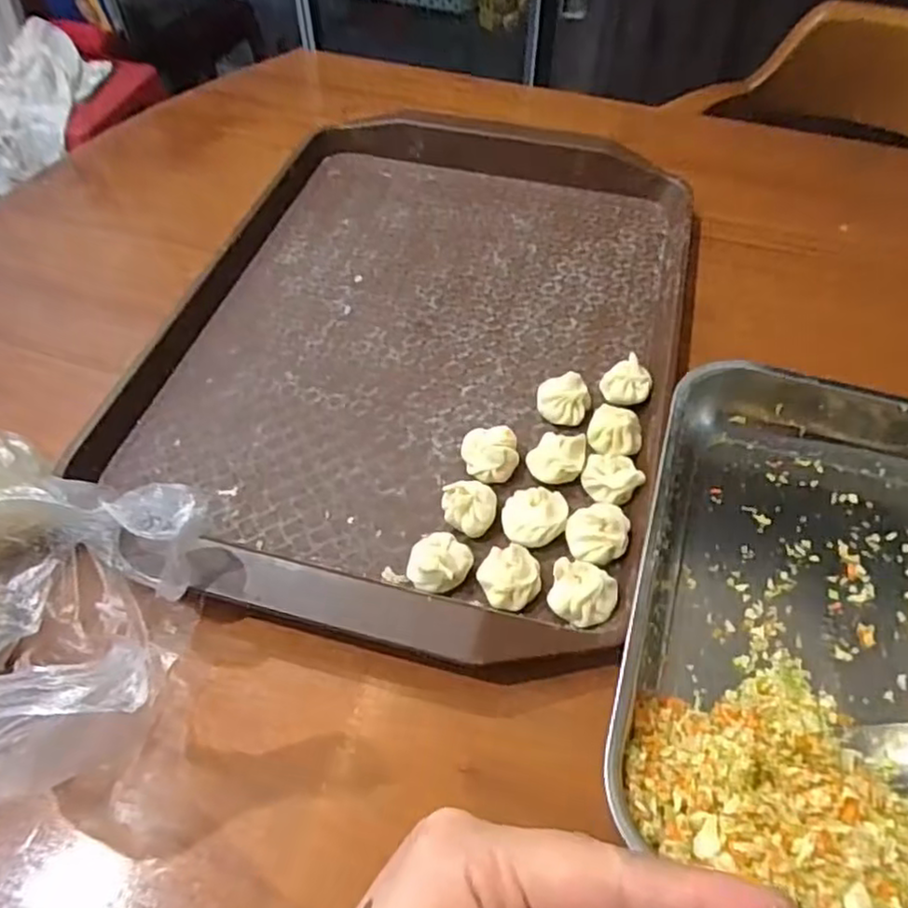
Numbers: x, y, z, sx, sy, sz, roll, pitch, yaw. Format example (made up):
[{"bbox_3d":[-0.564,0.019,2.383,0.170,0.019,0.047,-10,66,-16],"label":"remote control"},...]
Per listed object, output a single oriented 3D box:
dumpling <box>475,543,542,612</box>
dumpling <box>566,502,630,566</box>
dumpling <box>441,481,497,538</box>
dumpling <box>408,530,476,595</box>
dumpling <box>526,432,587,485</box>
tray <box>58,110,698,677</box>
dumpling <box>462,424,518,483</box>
[{"bbox_3d":[0.026,0.058,0.315,0.028,0.018,0.028,7,54,5],"label":"dumpling"},{"bbox_3d":[0.071,0.039,0.330,0.028,0.020,0.026,0,54,0],"label":"dumpling"},{"bbox_3d":[0.008,0.028,0.339,0.026,0.020,0.026,0,54,0],"label":"dumpling"},{"bbox_3d":[-0.007,0.052,0.321,0.028,0.021,0.029,0,54,0],"label":"dumpling"},{"bbox_3d":[0.054,0.003,0.356,0.029,0.021,0.025,14,55,9],"label":"dumpling"},{"bbox_3d":[-0.017,-0.089,0.419,0.299,0.029,0.418,13,55,9],"label":"tray"},{"bbox_3d":[0.020,0.001,0.357,0.028,0.022,0.029,-4,54,-3],"label":"dumpling"}]

